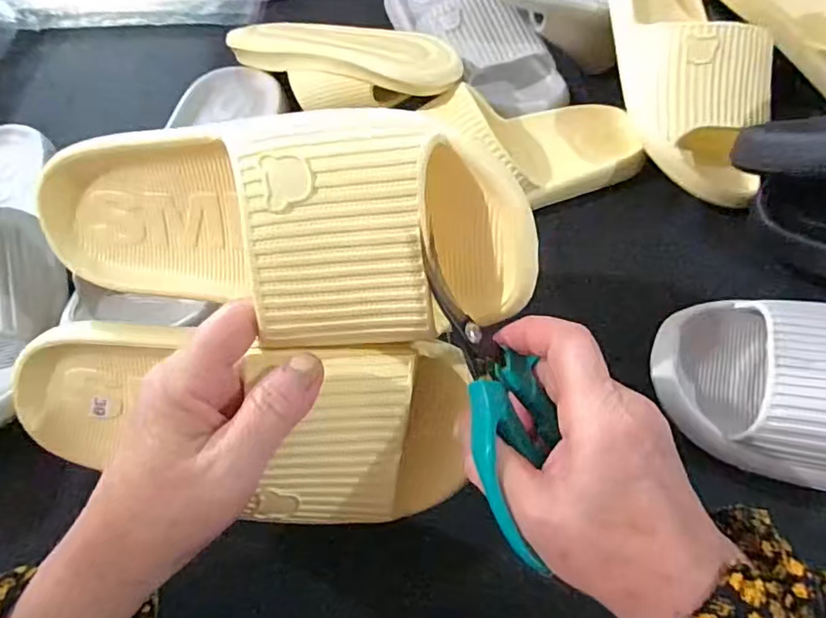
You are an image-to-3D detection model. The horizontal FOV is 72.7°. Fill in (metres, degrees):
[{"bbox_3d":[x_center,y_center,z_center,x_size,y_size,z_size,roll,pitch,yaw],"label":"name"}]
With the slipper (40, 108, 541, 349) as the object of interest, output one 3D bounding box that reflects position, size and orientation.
[{"bbox_3d":[-0.069,-0.041,0.261,0.252,0.097,0.083,5,20,11],"label":"slipper"}]

